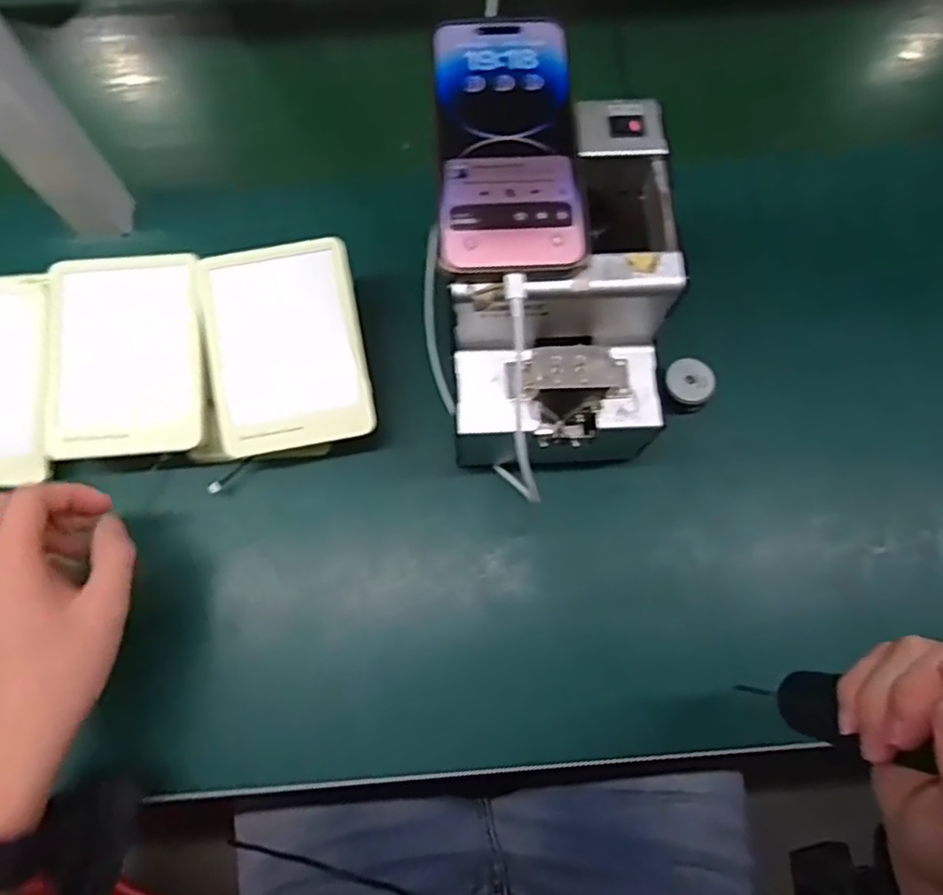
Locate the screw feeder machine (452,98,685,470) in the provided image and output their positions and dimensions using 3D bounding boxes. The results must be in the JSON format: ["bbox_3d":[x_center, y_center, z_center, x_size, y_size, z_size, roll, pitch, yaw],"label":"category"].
[{"bbox_3d":[0.051,-0.093,0.417,0.123,0.137,0.171,-2,72,0],"label":"screw feeder machine"}]

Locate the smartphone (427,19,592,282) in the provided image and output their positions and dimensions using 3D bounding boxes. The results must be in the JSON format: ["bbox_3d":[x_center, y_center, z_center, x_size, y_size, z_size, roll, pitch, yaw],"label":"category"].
[{"bbox_3d":[0.019,-0.167,0.360,0.076,0.013,0.158,-3,72,0],"label":"smartphone"}]

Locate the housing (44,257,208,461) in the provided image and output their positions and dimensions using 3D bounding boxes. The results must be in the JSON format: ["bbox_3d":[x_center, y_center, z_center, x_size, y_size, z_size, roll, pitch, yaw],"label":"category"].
[{"bbox_3d":[-0.231,-0.063,0.444,0.105,0.009,0.135,-5,84,0],"label":"housing"}]

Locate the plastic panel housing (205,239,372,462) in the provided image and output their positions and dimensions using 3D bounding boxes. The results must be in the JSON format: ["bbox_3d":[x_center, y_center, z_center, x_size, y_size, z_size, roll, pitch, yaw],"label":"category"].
[{"bbox_3d":[-0.124,-0.068,0.445,0.101,0.005,0.134,-10,87,-3],"label":"plastic panel housing"}]

